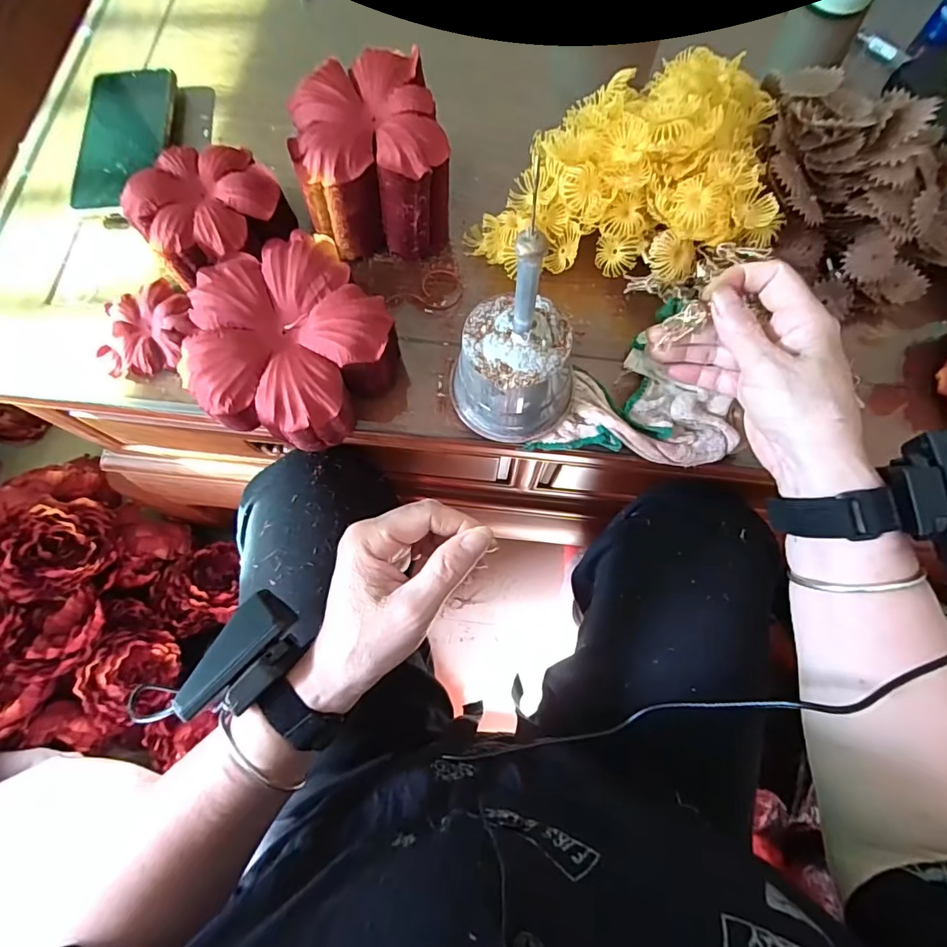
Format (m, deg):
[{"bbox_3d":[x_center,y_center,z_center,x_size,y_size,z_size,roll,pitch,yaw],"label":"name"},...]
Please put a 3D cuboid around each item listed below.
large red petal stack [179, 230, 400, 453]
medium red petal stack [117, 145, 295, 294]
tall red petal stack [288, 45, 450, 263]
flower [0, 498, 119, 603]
[{"bbox_3d":[-0.129,-0.086,0.349,0.134,0.060,0.130,-40,77,-11],"label":"large red petal stack"},{"bbox_3d":[-0.196,-0.188,0.382,0.110,0.063,0.091,-12,74,-3],"label":"medium red petal stack"},{"bbox_3d":[-0.074,-0.231,0.380,0.106,0.088,0.106,-7,74,-2],"label":"tall red petal stack"},{"bbox_3d":[-0.504,0.094,0.613,0.077,0.084,0.128,17,74,5],"label":"flower"}]

